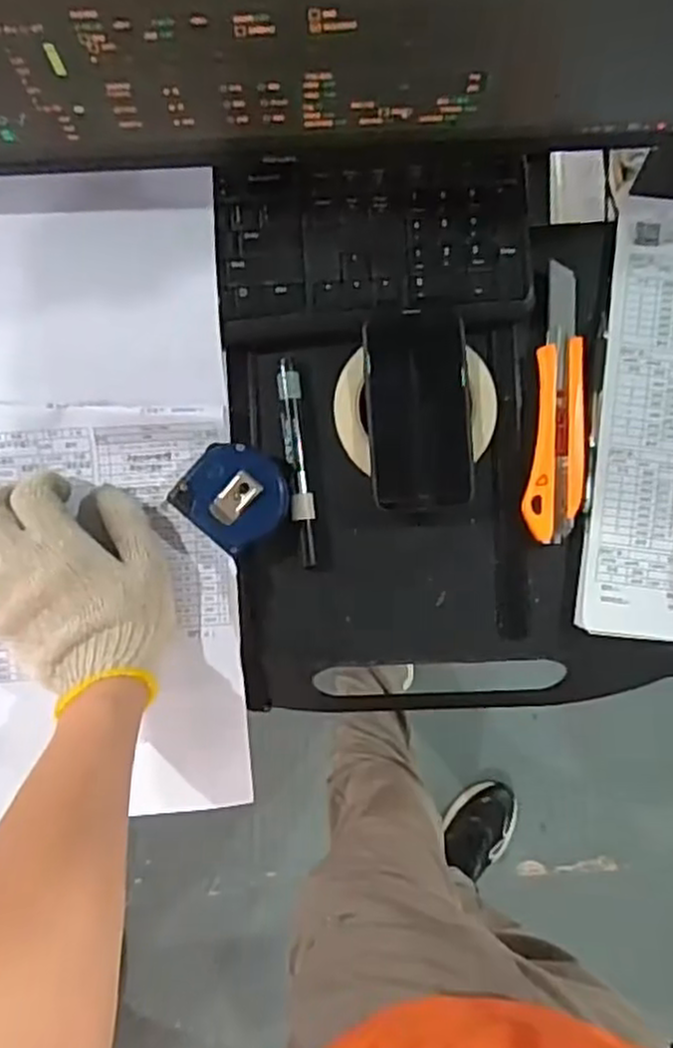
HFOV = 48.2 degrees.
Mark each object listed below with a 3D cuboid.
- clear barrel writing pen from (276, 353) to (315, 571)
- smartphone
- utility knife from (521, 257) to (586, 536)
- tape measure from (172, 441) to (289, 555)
[{"bbox_3d":[-0.027,-0.042,0.517,0.016,0.009,0.143,-7,85,1],"label":"clear barrel writing pen"},{"bbox_3d":[0.054,-0.075,0.499,0.066,0.012,0.128,-3,85,1],"label":"smartphone"},{"bbox_3d":[0.152,-0.082,0.510,0.035,0.009,0.185,6,85,2],"label":"utility knife"},{"bbox_3d":[-0.067,-0.019,0.499,0.066,0.025,0.065,42,87,4],"label":"tape measure"}]

